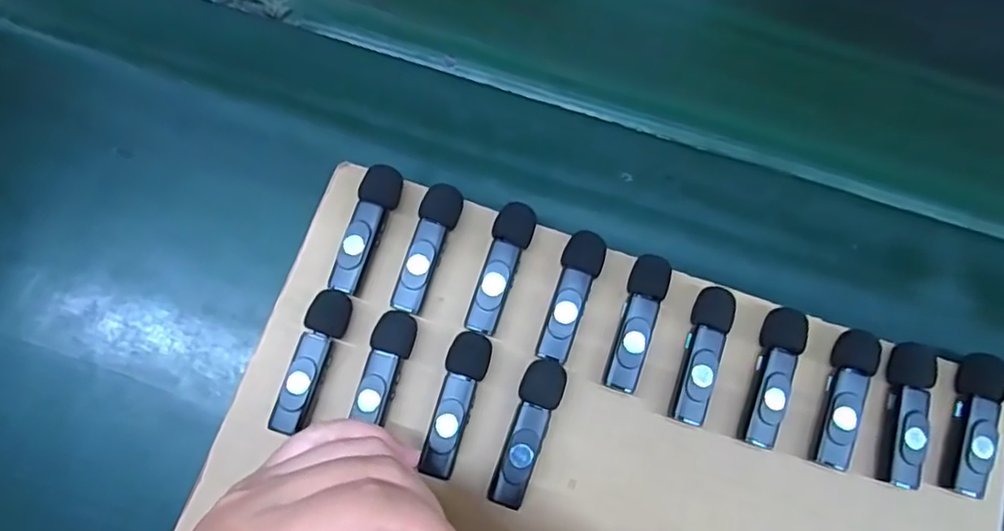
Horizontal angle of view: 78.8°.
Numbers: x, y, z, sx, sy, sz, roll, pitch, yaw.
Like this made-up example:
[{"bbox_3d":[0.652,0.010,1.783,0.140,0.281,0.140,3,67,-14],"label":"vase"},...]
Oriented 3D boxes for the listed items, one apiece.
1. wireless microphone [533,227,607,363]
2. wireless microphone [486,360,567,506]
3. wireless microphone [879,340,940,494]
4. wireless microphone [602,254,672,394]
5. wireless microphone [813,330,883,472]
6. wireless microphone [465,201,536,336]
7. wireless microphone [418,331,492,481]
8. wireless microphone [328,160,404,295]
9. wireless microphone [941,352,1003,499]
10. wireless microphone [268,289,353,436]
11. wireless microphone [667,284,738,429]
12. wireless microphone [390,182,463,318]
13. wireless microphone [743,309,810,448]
[{"bbox_3d":[0.033,0.015,0.293,0.018,0.016,0.063,18,74,3],"label":"wireless microphone"},{"bbox_3d":[0.012,0.076,0.278,0.019,0.015,0.065,18,74,3],"label":"wireless microphone"},{"bbox_3d":[0.187,0.069,0.284,0.015,0.018,0.064,14,73,2],"label":"wireless microphone"},{"bbox_3d":[0.064,0.027,0.291,0.018,0.017,0.065,19,74,4],"label":"wireless microphone"},{"bbox_3d":[0.159,0.062,0.284,0.018,0.018,0.063,22,74,4],"label":"wireless microphone"},{"bbox_3d":[0.000,0.002,0.296,0.018,0.017,0.063,16,74,3],"label":"wireless microphone"},{"bbox_3d":[-0.022,0.064,0.280,0.018,0.016,0.064,17,74,3],"label":"wireless microphone"},{"bbox_3d":[-0.065,-0.017,0.297,0.018,0.017,0.064,16,73,3],"label":"wireless microphone"},{"bbox_3d":[0.218,0.073,0.283,0.015,0.017,0.063,18,74,3],"label":"wireless microphone"},{"bbox_3d":[-0.086,0.044,0.281,0.017,0.014,0.065,16,74,3],"label":"wireless microphone"},{"bbox_3d":[0.093,0.042,0.289,0.017,0.015,0.064,20,74,4],"label":"wireless microphone"},{"bbox_3d":[-0.036,-0.007,0.297,0.018,0.016,0.063,17,74,3],"label":"wireless microphone"},{"bbox_3d":[0.127,0.052,0.286,0.018,0.016,0.065,18,74,3],"label":"wireless microphone"}]

